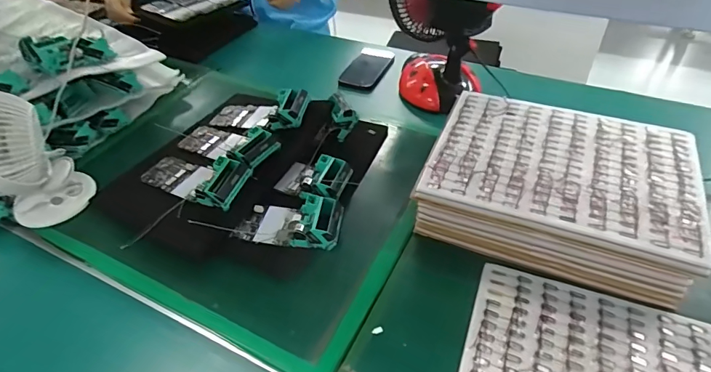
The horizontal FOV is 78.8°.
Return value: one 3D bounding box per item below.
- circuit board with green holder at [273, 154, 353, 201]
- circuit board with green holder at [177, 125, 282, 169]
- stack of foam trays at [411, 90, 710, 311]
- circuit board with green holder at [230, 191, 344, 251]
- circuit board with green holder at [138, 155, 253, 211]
[{"bbox_3d":[-0.062,-0.011,0.664,0.099,0.040,0.072,14,47,18],"label":"circuit board with green holder"},{"bbox_3d":[-0.215,-0.075,0.725,0.192,0.038,0.080,12,45,34],"label":"circuit board with green holder"},{"bbox_3d":[0.270,-0.002,0.598,0.310,0.102,0.228,15,47,18],"label":"stack of foam trays"},{"bbox_3d":[-0.093,0.049,0.612,0.146,0.046,0.075,6,45,11],"label":"circuit board with green holder"},{"bbox_3d":[-0.251,-0.013,0.668,0.188,0.047,0.070,10,45,32],"label":"circuit board with green holder"}]

